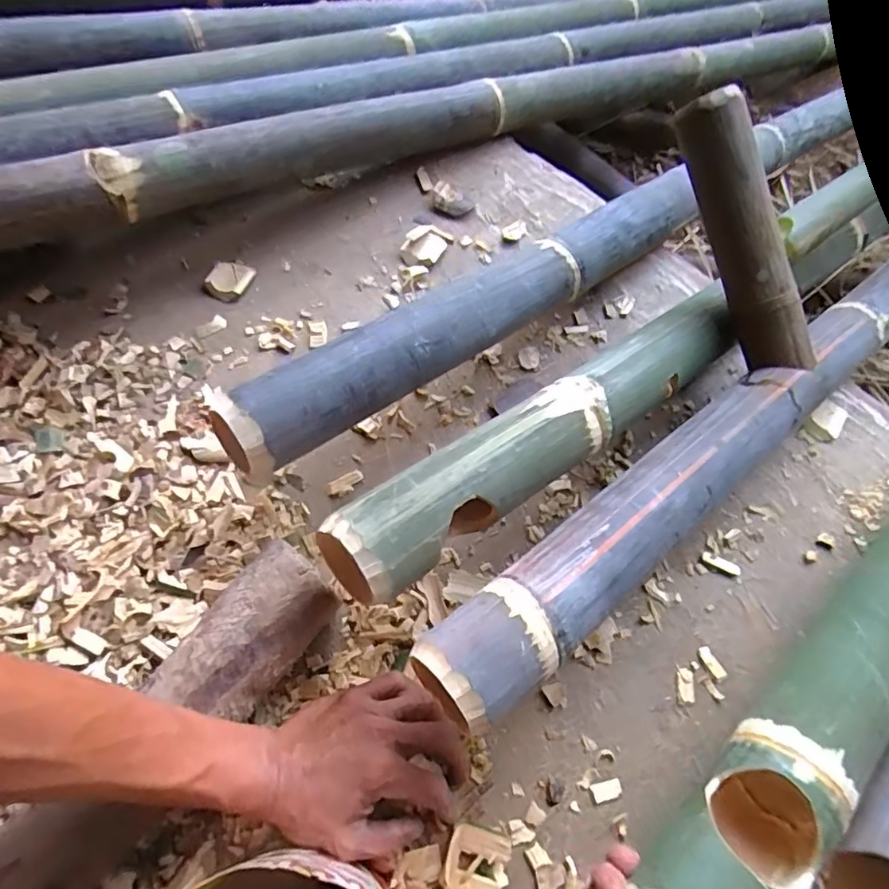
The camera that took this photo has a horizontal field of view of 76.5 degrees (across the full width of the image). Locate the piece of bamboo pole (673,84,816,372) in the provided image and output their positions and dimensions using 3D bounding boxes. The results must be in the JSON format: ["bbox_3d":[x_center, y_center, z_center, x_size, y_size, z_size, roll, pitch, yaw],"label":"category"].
[{"bbox_3d":[0.254,-0.173,0.479,0.043,0.044,0.232,-30,105,-17],"label":"piece of bamboo pole"}]

